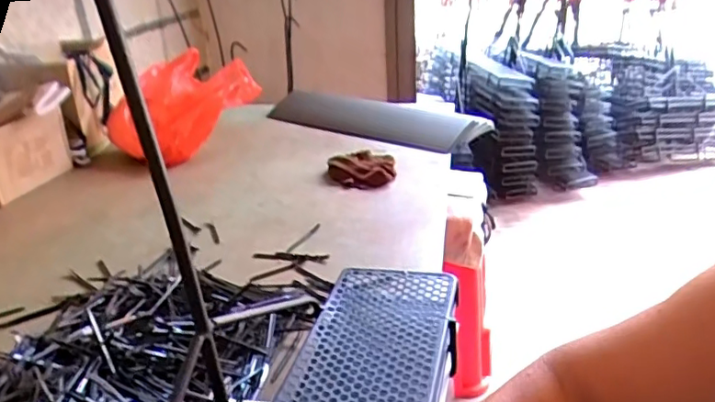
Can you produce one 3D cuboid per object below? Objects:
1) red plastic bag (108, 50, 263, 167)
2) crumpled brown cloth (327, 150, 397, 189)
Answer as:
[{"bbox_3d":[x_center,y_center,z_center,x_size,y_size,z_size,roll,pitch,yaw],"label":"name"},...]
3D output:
[{"bbox_3d":[-0.418,-0.214,1.363,0.320,0.212,0.252,-17,27,-28],"label":"red plastic bag"},{"bbox_3d":[0.007,-0.066,1.180,0.143,0.044,0.112,-4,27,-1],"label":"crumpled brown cloth"}]

